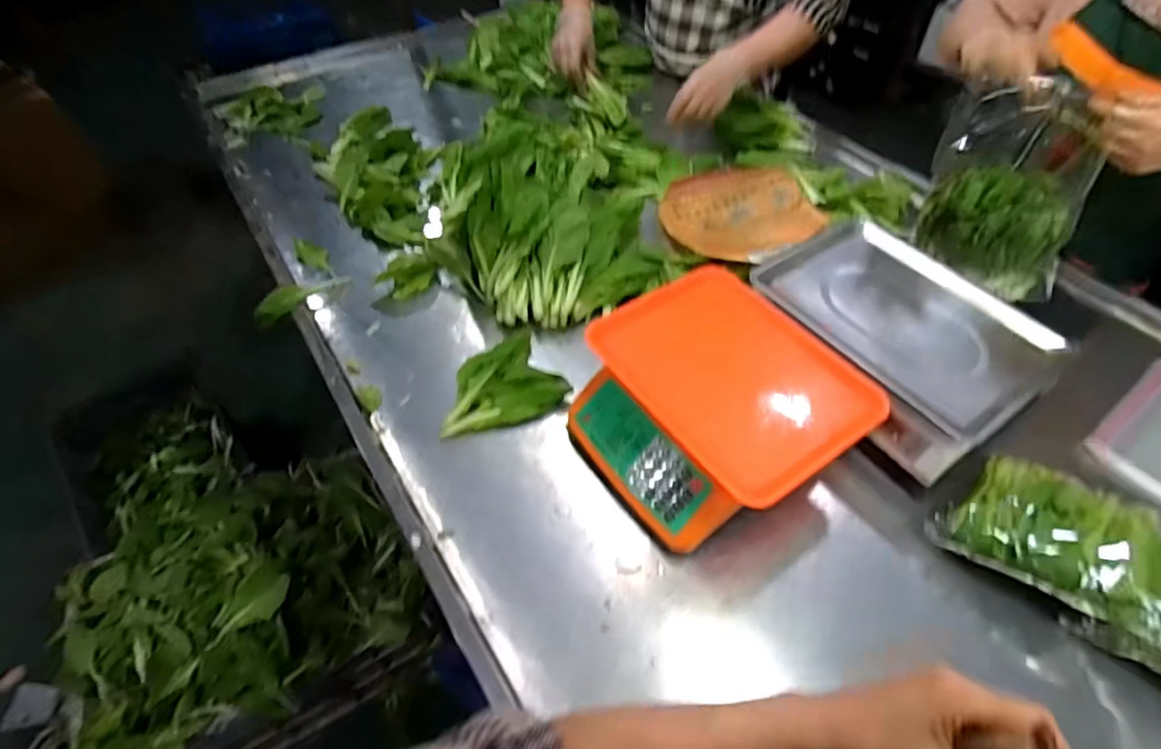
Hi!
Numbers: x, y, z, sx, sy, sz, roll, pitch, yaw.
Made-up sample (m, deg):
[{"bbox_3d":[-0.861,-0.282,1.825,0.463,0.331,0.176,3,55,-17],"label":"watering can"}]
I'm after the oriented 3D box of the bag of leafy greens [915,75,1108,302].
[{"bbox_3d":[0.580,-0.241,0.819,0.210,0.269,0.090,36,58,26],"label":"bag of leafy greens"}]

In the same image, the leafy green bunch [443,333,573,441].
[{"bbox_3d":[-0.111,0.026,0.811,0.166,0.027,0.115,-32,78,-12],"label":"leafy green bunch"}]

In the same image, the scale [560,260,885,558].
[{"bbox_3d":[0.154,0.037,0.736,0.277,0.141,0.292,-29,56,-23],"label":"scale"}]

